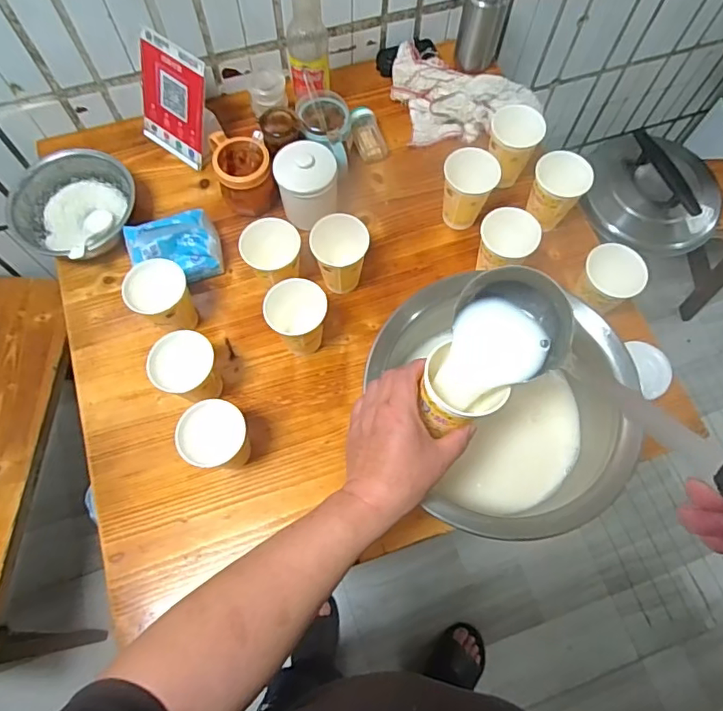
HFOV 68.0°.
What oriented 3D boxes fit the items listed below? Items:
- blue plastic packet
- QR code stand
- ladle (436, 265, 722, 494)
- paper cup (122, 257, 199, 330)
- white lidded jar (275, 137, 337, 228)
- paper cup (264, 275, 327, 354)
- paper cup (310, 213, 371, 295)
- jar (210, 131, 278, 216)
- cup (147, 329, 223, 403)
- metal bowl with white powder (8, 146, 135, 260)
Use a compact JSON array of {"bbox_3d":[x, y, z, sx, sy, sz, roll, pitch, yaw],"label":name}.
[{"bbox_3d":[-0.267,-0.155,0.773,0.121,0.064,0.085,-20,72,-9],"label":"blue plastic packet"},{"bbox_3d":[-0.289,-0.389,0.822,0.133,0.146,0.078,36,73,11],"label":"QR code stand"},{"bbox_3d":[0.164,0.036,0.334,0.088,0.097,0.356,-27,31,-11],"label":"ladle"},{"bbox_3d":[-0.263,-0.073,0.720,0.073,0.107,0.067,1,70,-1],"label":"paper cup"},{"bbox_3d":[-0.083,-0.252,0.778,0.082,0.107,0.086,1,70,-1],"label":"white lidded jar"},{"bbox_3d":[-0.085,-0.047,0.715,0.074,0.112,0.068,1,70,-1],"label":"paper cup"},{"bbox_3d":[-0.029,-0.137,0.751,0.075,0.104,0.070,1,70,-1],"label":"paper cup"},{"bbox_3d":[-0.175,-0.271,0.809,0.080,0.083,0.097,-14,71,-7],"label":"jar"},{"bbox_3d":[-0.216,0.025,0.687,0.077,0.110,0.075,1,70,-1],"label":"cup"},{"bbox_3d":[-0.429,-0.223,0.807,0.172,0.069,0.164,1,70,-1],"label":"metal bowl with white powder"}]

